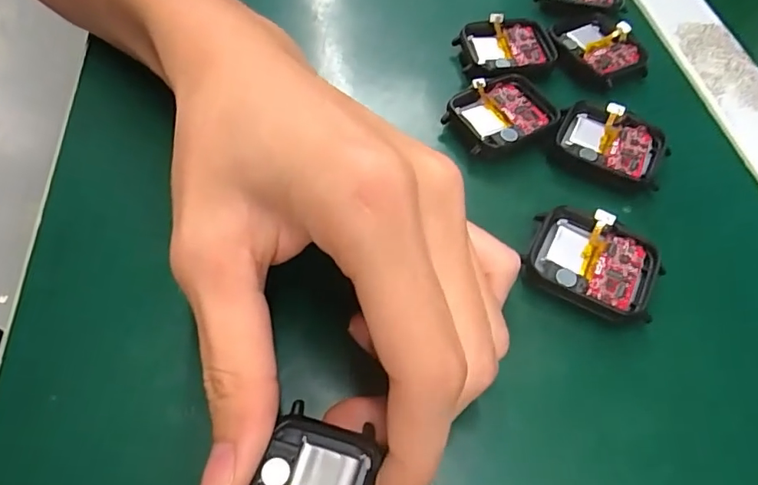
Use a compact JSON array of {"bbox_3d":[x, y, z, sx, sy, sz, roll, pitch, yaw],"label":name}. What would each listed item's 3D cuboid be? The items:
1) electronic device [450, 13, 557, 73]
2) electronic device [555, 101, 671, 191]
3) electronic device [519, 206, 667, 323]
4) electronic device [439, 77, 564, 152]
[{"bbox_3d":[0.063,-0.098,0.248,0.047,0.008,0.031,-6,58,-8],"label":"electronic device"},{"bbox_3d":[0.100,-0.043,0.215,0.043,0.009,0.033,27,60,13],"label":"electronic device"},{"bbox_3d":[0.078,0.008,0.184,0.045,0.008,0.038,23,59,11],"label":"electronic device"},{"bbox_3d":[0.054,-0.059,0.222,0.046,0.005,0.034,-26,62,-19],"label":"electronic device"}]

